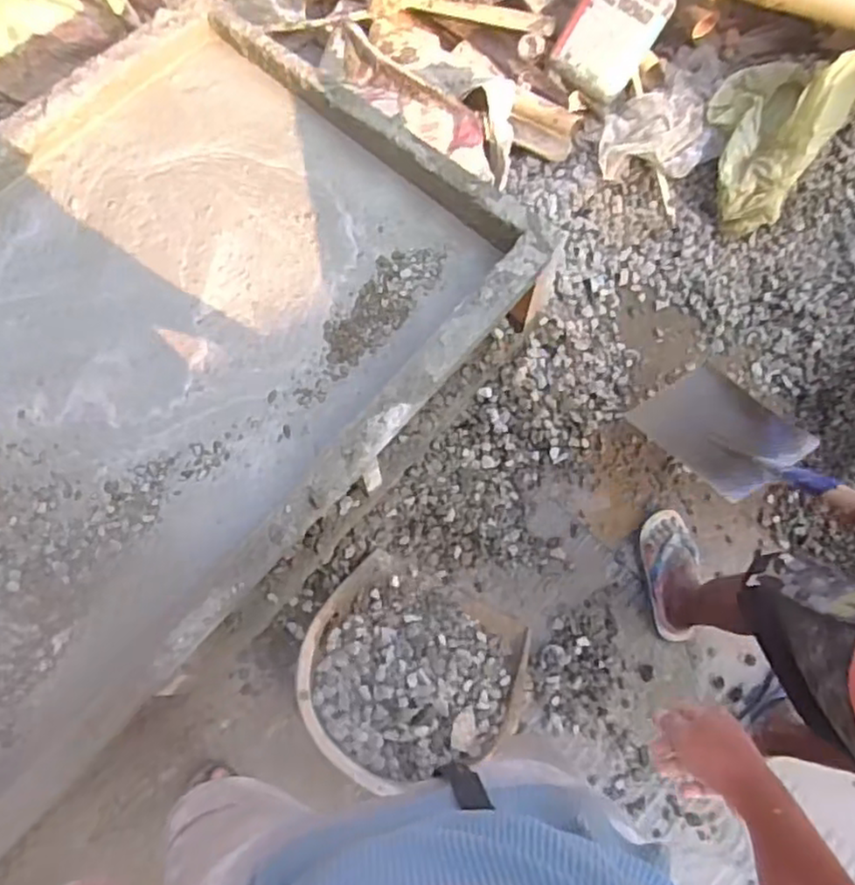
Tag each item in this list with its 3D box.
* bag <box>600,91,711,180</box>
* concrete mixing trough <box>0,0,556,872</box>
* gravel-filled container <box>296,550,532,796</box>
[{"bbox_3d":[0.519,-0.700,1.583,0.248,0.071,0.189,-12,92,10],"label":"bag"},{"bbox_3d":[-0.762,0.078,1.124,0.955,0.239,2.010,41,74,11],"label":"concrete mixing trough"},{"bbox_3d":[-0.026,0.464,1.348,0.431,0.119,0.386,23,71,5],"label":"gravel-filled container"}]

